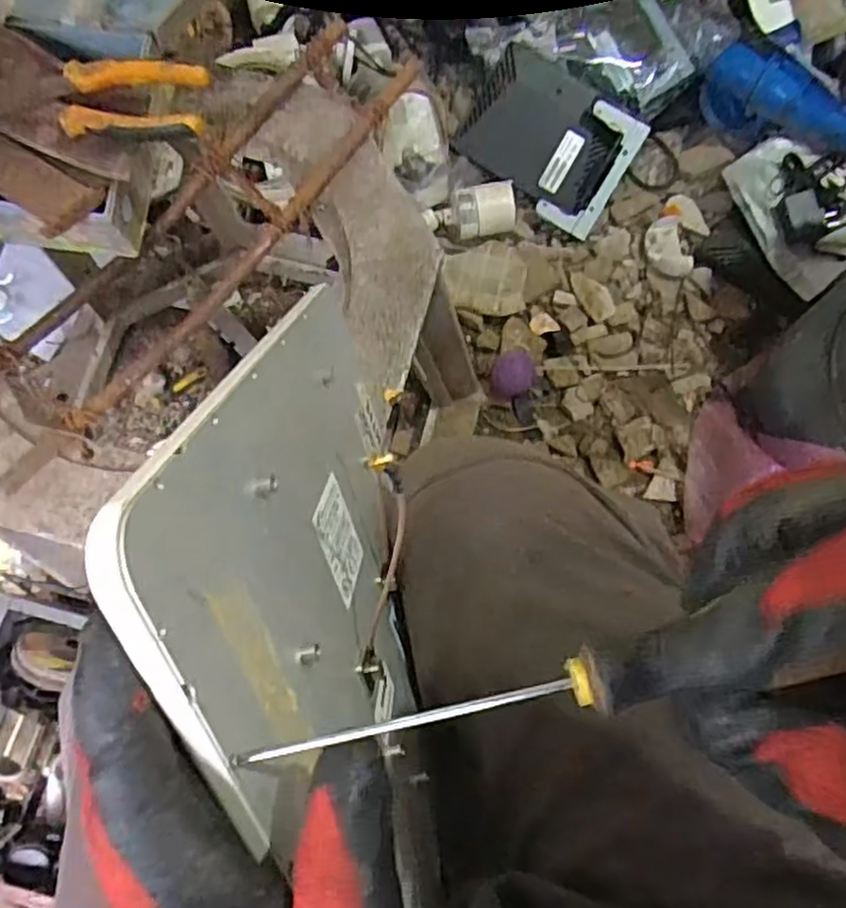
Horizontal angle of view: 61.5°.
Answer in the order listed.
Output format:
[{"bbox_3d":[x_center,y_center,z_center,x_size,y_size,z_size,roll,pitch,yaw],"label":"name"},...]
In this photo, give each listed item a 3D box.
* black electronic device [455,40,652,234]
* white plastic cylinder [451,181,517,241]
[{"bbox_3d":[0.164,-0.404,0.911,0.208,0.028,0.158,35,103,3],"label":"black electronic device"},{"bbox_3d":[0.076,-0.305,0.908,0.079,0.061,0.058,-7,73,-2],"label":"white plastic cylinder"}]

